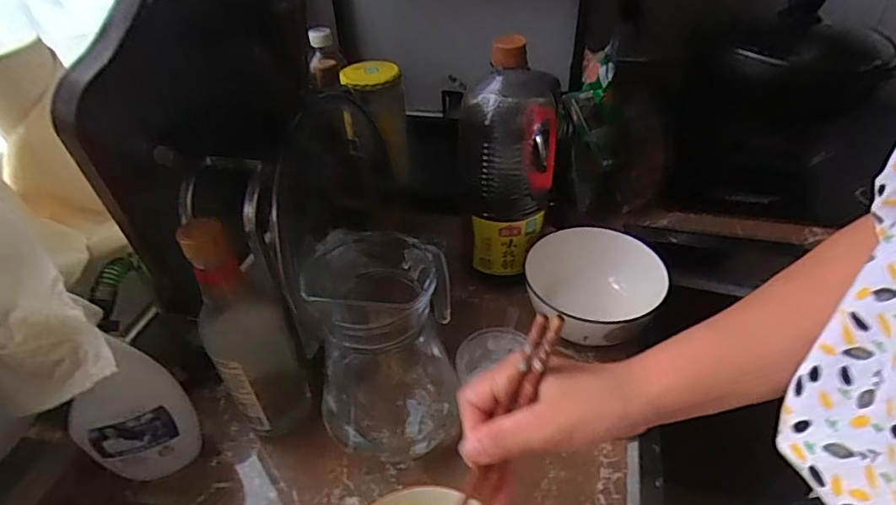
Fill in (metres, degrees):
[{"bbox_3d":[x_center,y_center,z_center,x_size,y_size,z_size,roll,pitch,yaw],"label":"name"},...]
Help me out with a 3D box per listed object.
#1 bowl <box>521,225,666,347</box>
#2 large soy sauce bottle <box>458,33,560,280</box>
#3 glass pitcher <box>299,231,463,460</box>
[{"bbox_3d":[0.166,0.052,0.590,0.138,0.087,0.144,-9,42,-7],"label":"bowl"},{"bbox_3d":[0.067,-0.106,0.579,0.097,0.247,0.095,11,44,15],"label":"large soy sauce bottle"},{"bbox_3d":[-0.060,0.092,0.468,0.129,0.190,0.124,-4,42,-2],"label":"glass pitcher"}]

